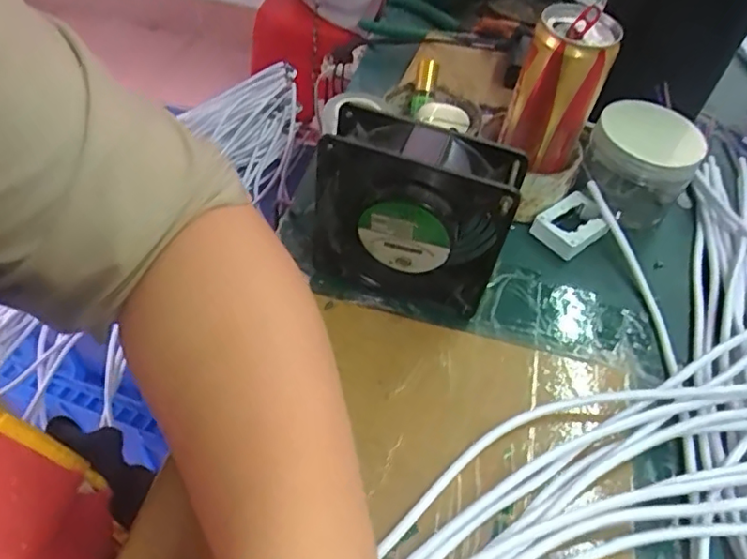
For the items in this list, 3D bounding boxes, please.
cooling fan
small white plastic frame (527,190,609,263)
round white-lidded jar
[{"bbox_3d":[0.022,-0.039,0.389,0.121,0.119,0.041,20,51,10],"label":"cooling fan"},{"bbox_3d":[0.161,-0.044,0.488,0.057,0.022,0.044,-33,61,-29],"label":"small white plastic frame"},{"bbox_3d":[0.221,-0.096,0.505,0.082,0.073,0.087,3,50,-4],"label":"round white-lidded jar"}]

